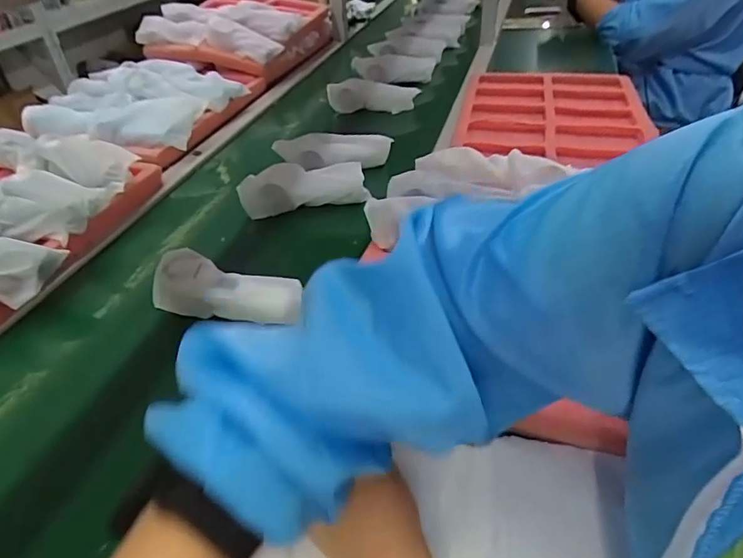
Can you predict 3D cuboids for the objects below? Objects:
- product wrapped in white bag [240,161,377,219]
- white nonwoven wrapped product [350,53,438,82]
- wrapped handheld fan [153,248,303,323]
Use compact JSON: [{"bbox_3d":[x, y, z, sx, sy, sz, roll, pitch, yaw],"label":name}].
[{"bbox_3d":[-0.105,-0.144,0.750,0.187,0.069,0.047,-9,40,-2],"label":"product wrapped in white bag"},{"bbox_3d":[0.069,-0.525,1.213,0.242,0.055,0.085,-14,39,-27],"label":"white nonwoven wrapped product"},{"bbox_3d":[-0.171,0.020,0.577,0.179,0.066,0.060,9,42,1],"label":"wrapped handheld fan"}]

